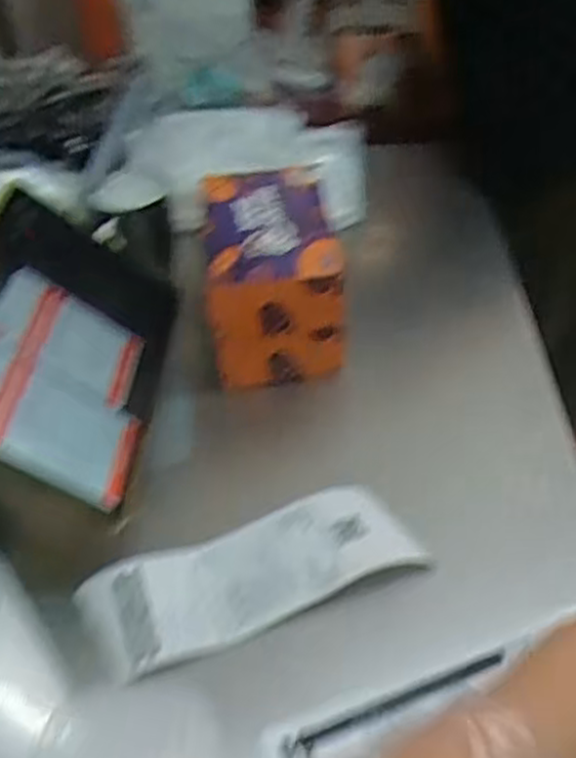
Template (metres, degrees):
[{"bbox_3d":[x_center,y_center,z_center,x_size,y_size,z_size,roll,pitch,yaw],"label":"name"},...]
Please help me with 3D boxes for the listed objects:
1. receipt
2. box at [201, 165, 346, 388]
[{"bbox_3d":[-0.026,0.132,0.512,0.216,0.027,0.079,-16,45,-13],"label":"receipt"},{"bbox_3d":[-0.018,-0.100,0.680,0.112,0.100,0.186,-8,43,-4],"label":"box"}]

